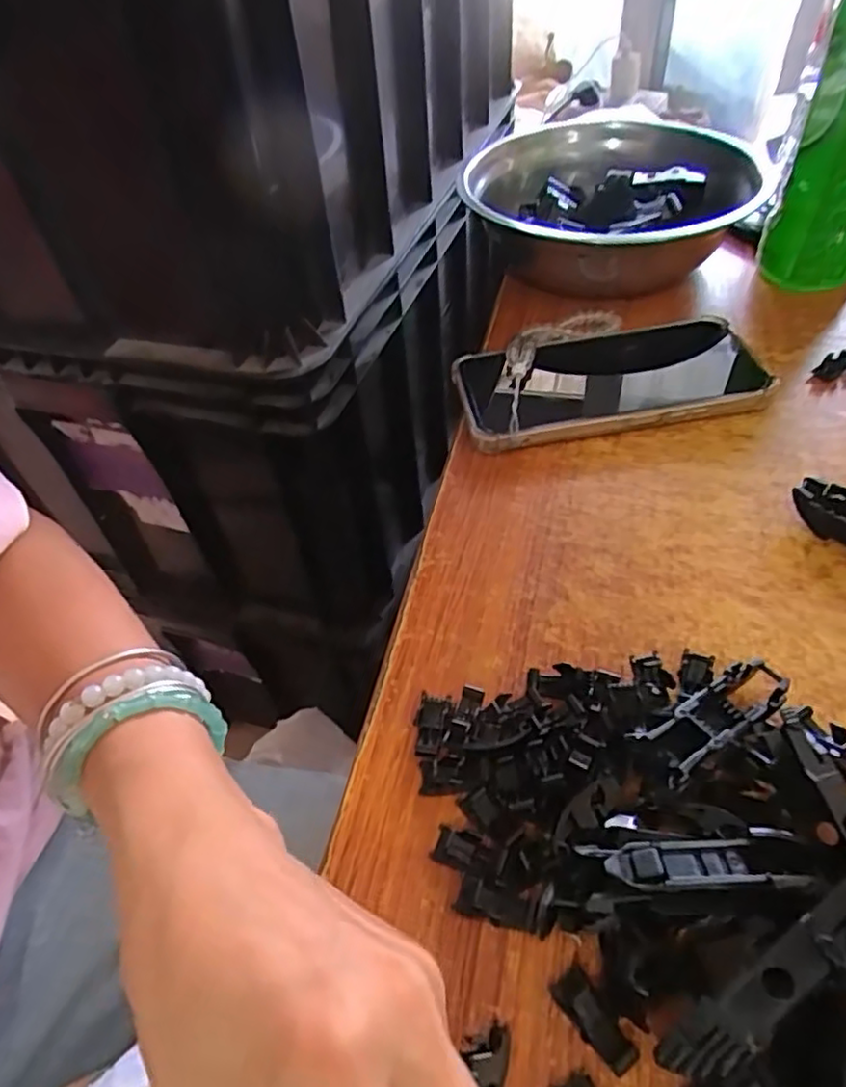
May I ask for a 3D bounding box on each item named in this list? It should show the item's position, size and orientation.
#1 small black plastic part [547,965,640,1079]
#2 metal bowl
[{"bbox_3d":[0.049,0.136,0.189,0.011,0.009,0.026,-28,51,-17],"label":"small black plastic part"},{"bbox_3d":[0.124,-0.239,0.479,0.184,0.063,0.206,19,53,22],"label":"metal bowl"}]

